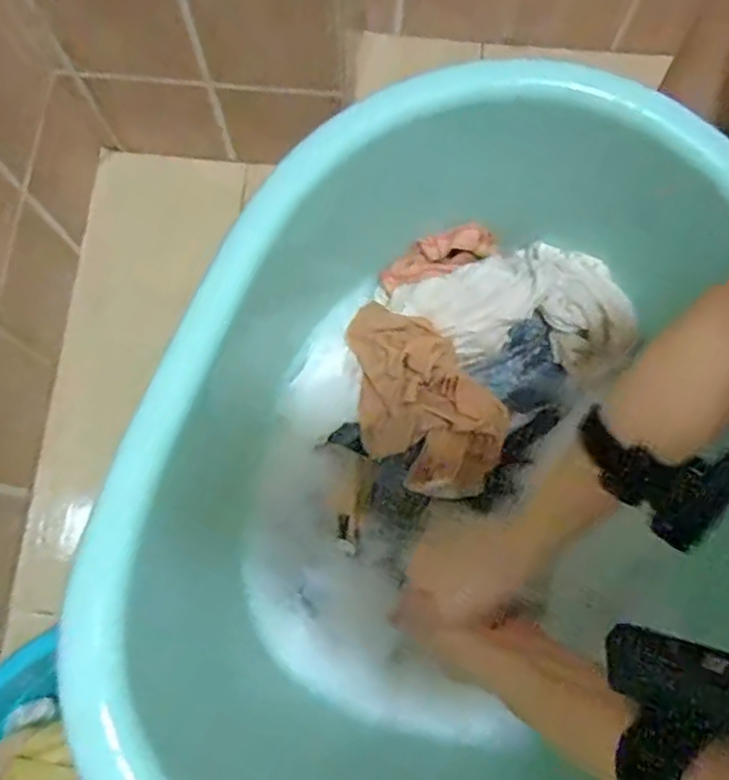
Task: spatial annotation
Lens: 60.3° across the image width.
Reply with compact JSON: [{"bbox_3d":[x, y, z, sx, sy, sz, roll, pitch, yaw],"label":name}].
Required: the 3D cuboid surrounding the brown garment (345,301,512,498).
[{"bbox_3d":[0.046,0.008,0.541,0.107,0.054,0.172,-40,80,-10],"label":"brown garment"}]

